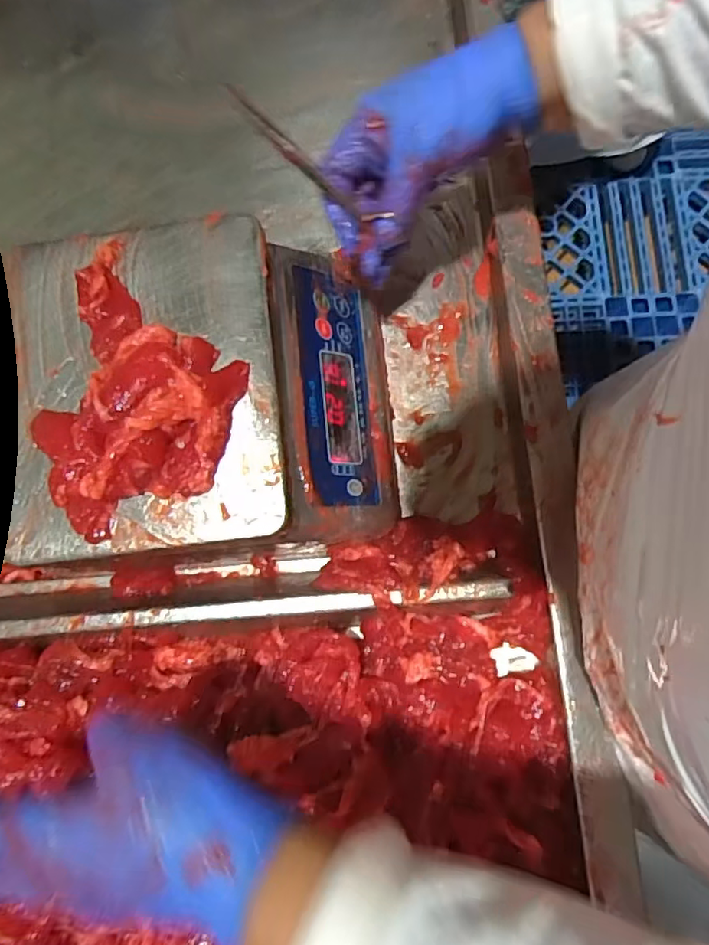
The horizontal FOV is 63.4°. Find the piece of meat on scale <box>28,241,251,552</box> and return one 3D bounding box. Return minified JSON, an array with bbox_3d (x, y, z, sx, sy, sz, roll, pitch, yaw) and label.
[{"bbox_3d":[-0.141,-0.050,0.366,0.125,0.030,0.179,15,80,3],"label":"piece of meat on scale"}]

